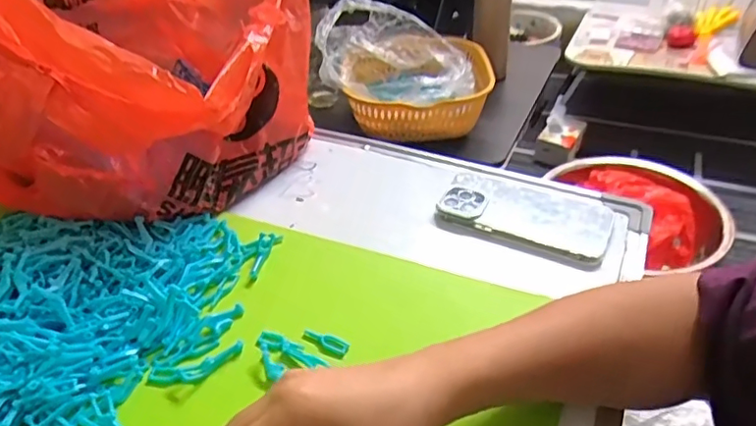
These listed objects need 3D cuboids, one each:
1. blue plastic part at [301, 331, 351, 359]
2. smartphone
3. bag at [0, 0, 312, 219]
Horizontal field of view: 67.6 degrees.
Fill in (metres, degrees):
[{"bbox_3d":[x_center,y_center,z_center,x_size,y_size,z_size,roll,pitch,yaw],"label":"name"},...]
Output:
[{"bbox_3d":[-0.042,0.100,0.441,0.039,0.009,0.014,15,40,24],"label":"blue plastic part"},{"bbox_3d":[0.147,0.003,0.571,0.165,0.017,0.091,11,39,20],"label":"smartphone"},{"bbox_3d":[-0.237,-0.138,0.576,0.307,0.180,0.274,4,38,5],"label":"bag"}]

